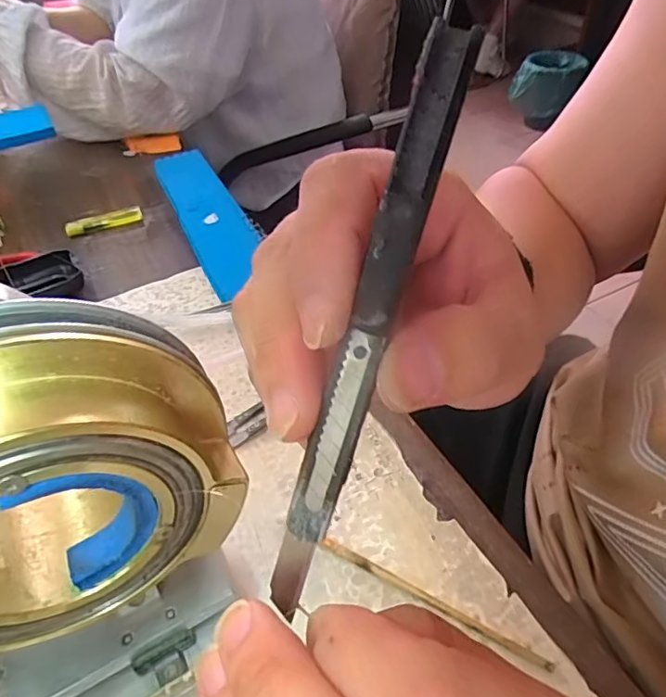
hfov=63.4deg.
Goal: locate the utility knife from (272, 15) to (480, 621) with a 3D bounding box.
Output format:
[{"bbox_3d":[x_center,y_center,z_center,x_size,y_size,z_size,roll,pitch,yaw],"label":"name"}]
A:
[{"bbox_3d":[0.007,-0.002,0.131,0.011,0.146,0.009,20,11,23],"label":"utility knife"}]

